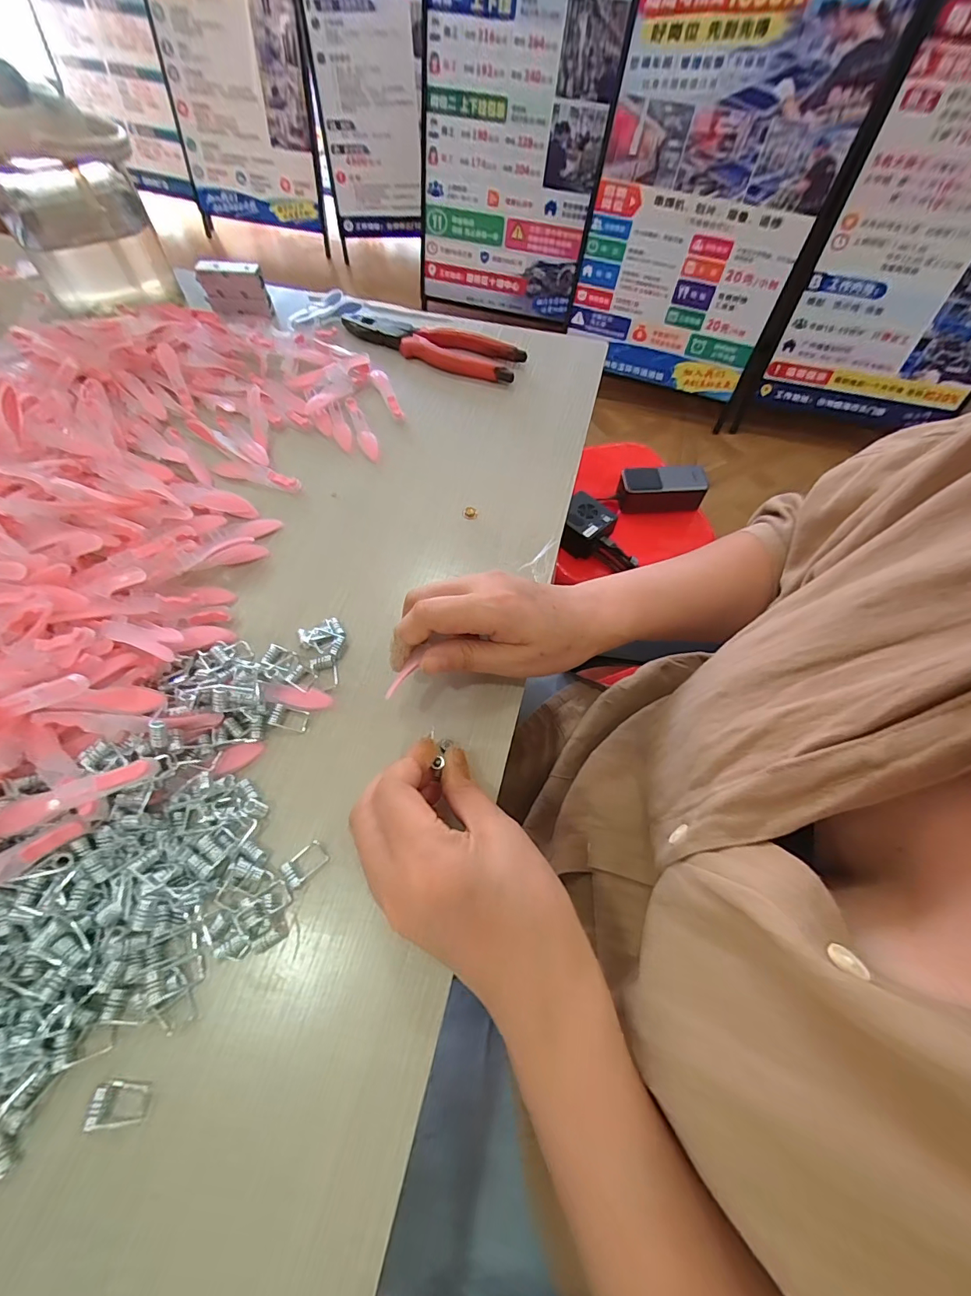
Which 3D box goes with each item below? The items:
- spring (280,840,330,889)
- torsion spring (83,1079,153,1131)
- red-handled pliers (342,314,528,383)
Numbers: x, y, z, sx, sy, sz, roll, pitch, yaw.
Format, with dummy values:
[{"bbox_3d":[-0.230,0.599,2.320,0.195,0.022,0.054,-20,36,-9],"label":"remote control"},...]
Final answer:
[{"bbox_3d":[-0.097,0.115,0.243,0.024,0.004,0.014,-38,73,-19],"label":"spring"},{"bbox_3d":[-0.160,0.200,0.200,0.023,0.007,0.015,3,65,-2],"label":"torsion spring"},{"bbox_3d":[-0.052,-0.297,0.439,0.181,0.016,0.046,22,65,7],"label":"red-handled pliers"}]

